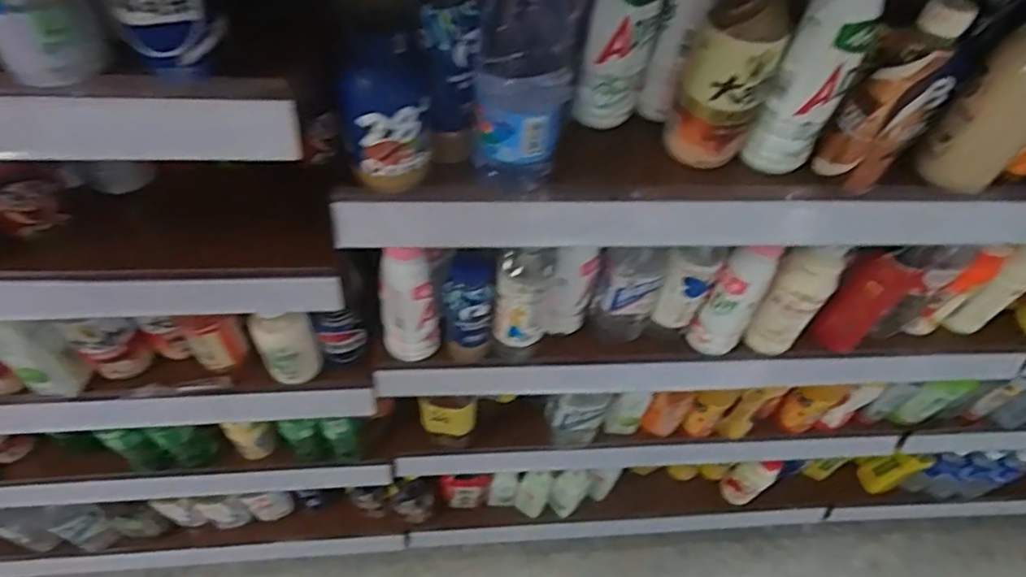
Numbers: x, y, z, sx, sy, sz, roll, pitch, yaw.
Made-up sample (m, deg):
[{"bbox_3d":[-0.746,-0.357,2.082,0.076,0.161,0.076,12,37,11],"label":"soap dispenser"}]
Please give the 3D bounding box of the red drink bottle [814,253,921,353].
[{"bbox_3d":[0.427,0.026,0.739,0.065,0.149,0.061,40,60,21],"label":"red drink bottle"}]

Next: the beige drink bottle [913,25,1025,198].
[{"bbox_3d":[0.426,-0.165,0.498,0.078,0.171,0.066,-34,63,-25],"label":"beige drink bottle"}]

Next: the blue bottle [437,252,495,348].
[{"bbox_3d":[-0.054,0.005,0.688,0.060,0.120,0.068,-2,54,-7],"label":"blue bottle"}]

